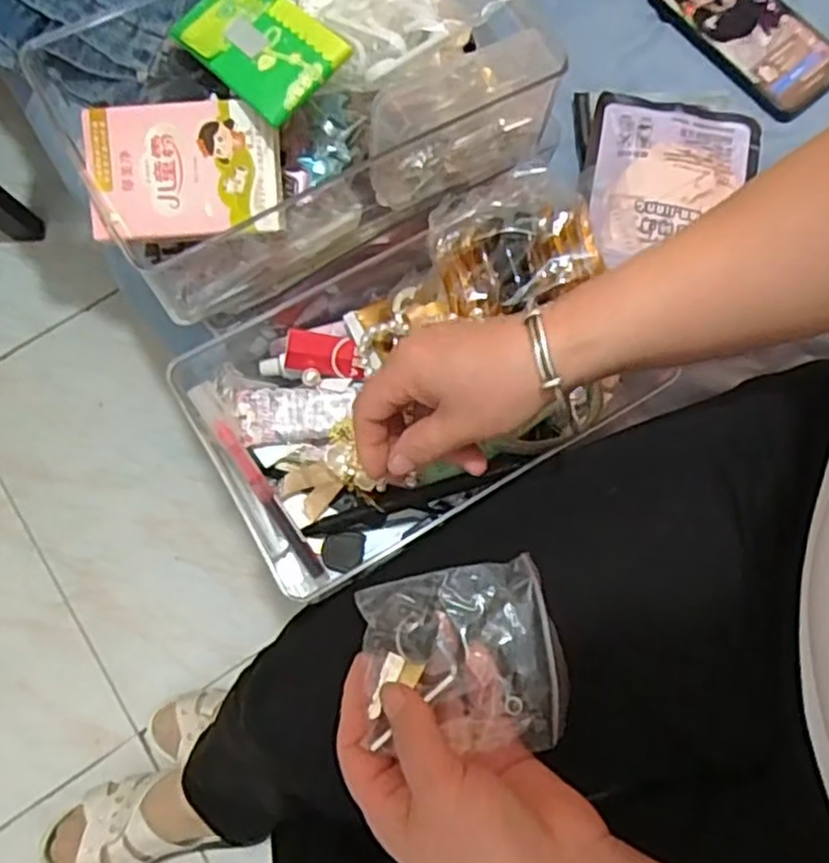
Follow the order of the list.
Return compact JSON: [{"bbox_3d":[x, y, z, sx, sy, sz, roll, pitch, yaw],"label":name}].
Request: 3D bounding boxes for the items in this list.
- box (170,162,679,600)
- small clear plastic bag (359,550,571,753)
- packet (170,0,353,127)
[{"bbox_3d":[-0.005,-0.031,0.437,0.245,0.081,0.161,-28,78,-6],"label":"box"},{"bbox_3d":[0.023,0.105,0.342,0.088,0.017,0.081,-10,76,-2],"label":"small clear plastic bag"},{"bbox_3d":[-0.079,-0.195,0.365,0.053,0.009,0.099,-45,67,2],"label":"packet"}]

